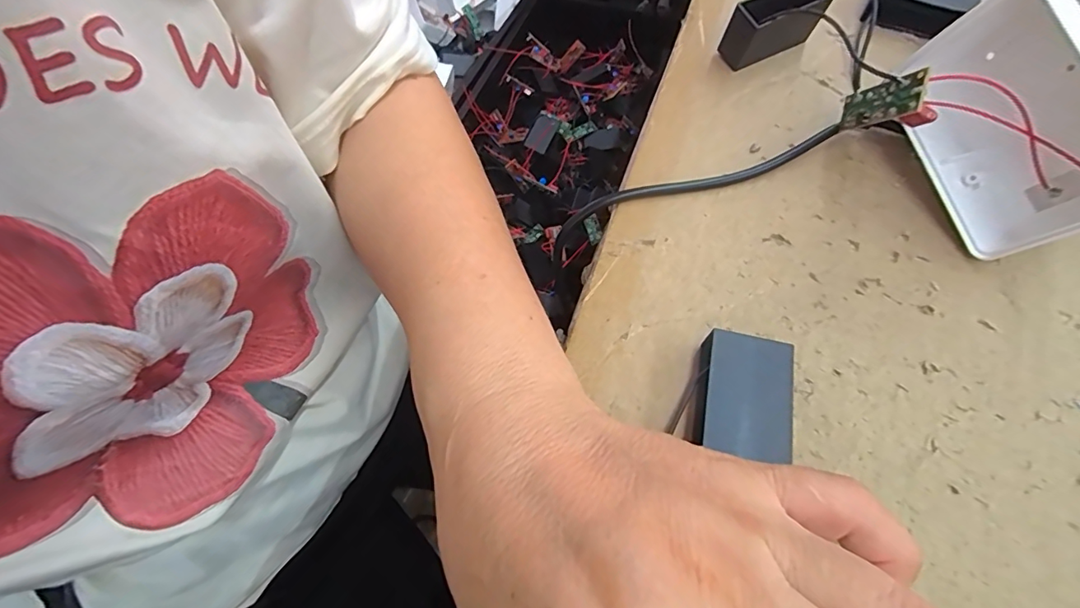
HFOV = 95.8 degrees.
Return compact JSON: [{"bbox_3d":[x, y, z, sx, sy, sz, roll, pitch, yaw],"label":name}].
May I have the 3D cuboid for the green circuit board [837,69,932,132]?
[{"bbox_3d":[0.141,-0.083,0.204,0.005,0.045,0.015,-12,100,-2],"label":"green circuit board"}]

